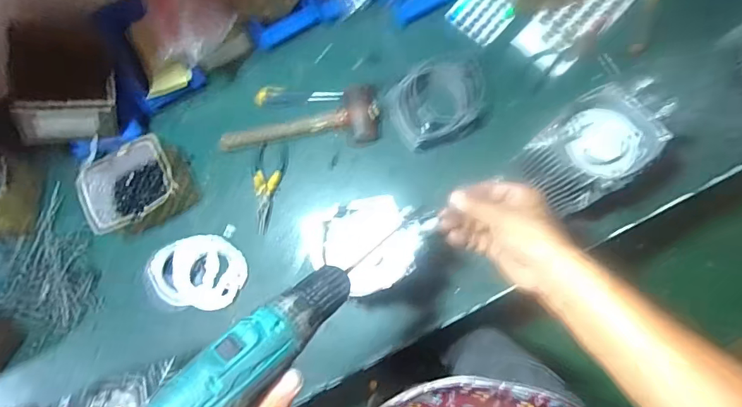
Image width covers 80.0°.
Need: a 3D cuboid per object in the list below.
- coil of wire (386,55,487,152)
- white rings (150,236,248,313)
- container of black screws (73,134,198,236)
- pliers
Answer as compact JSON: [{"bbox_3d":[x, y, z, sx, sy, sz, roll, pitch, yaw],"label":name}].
[{"bbox_3d":[0.117,-0.172,0.743,0.165,0.058,0.123,-20,81,1],"label":"coil of wire"},{"bbox_3d":[-0.294,0.115,0.757,0.158,0.010,0.121,11,72,-4],"label":"white rings"},{"bbox_3d":[-0.391,-0.031,0.756,0.151,0.099,0.137,-21,81,1],"label":"container of black screws"},{"bbox_3d":[-0.189,-0.029,0.779,0.057,0.014,0.157,12,83,6],"label":"pliers"}]

